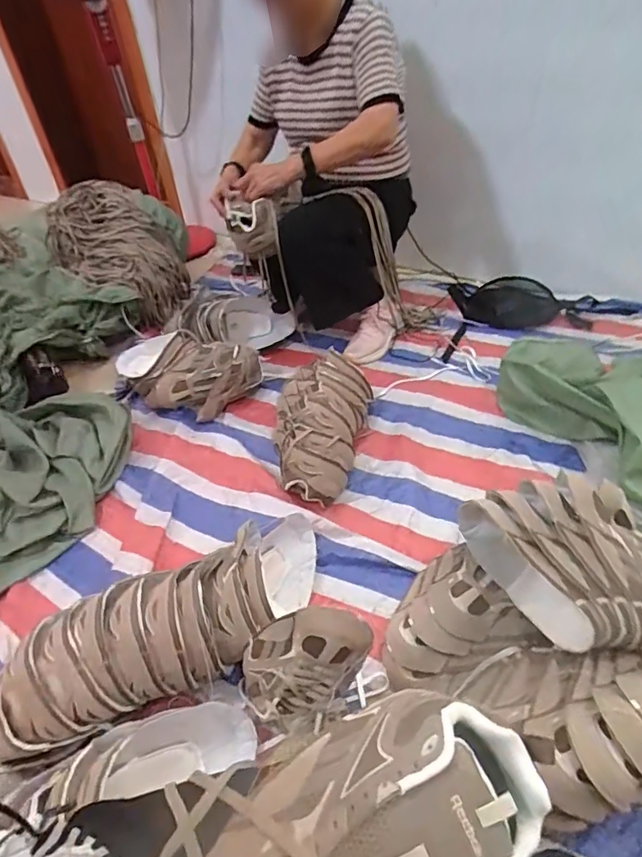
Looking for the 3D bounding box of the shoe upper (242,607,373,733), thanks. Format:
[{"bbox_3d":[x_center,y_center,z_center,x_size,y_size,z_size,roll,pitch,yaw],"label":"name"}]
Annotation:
[{"bbox_3d":[-0.011,0.323,0.667,0.090,0.225,0.133,12,48,-47],"label":"shoe upper"}]

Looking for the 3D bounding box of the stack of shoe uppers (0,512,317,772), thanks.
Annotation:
[{"bbox_3d":[-0.230,0.310,0.766,0.573,0.162,0.199,-28,46,-24],"label":"stack of shoe uppers"}]

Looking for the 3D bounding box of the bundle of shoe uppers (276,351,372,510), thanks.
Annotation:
[{"bbox_3d":[-0.015,-0.011,1.118,0.209,0.144,0.386,7,43,14],"label":"bundle of shoe uppers"}]

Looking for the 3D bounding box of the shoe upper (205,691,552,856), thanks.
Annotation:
[{"bbox_3d":[0.027,0.255,0.321,0.237,0.059,0.125,-20,43,-15],"label":"shoe upper"}]

